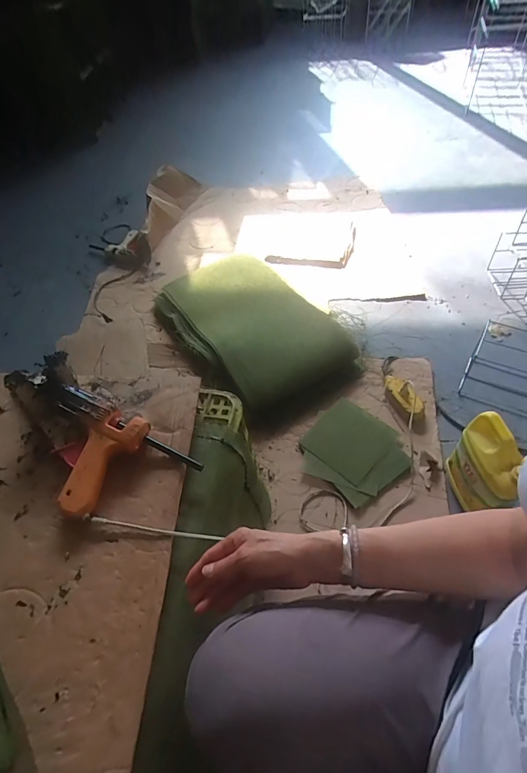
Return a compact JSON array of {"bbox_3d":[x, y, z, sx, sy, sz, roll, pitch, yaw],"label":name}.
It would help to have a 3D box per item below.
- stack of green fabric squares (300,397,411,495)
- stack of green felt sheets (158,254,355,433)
[{"bbox_3d":[0.212,0.147,0.947,0.214,0.016,0.216,33,59,25],"label":"stack of green fabric squares"},{"bbox_3d":[-0.040,-0.182,1.156,0.368,0.115,0.594,-33,56,-19],"label":"stack of green felt sheets"}]

